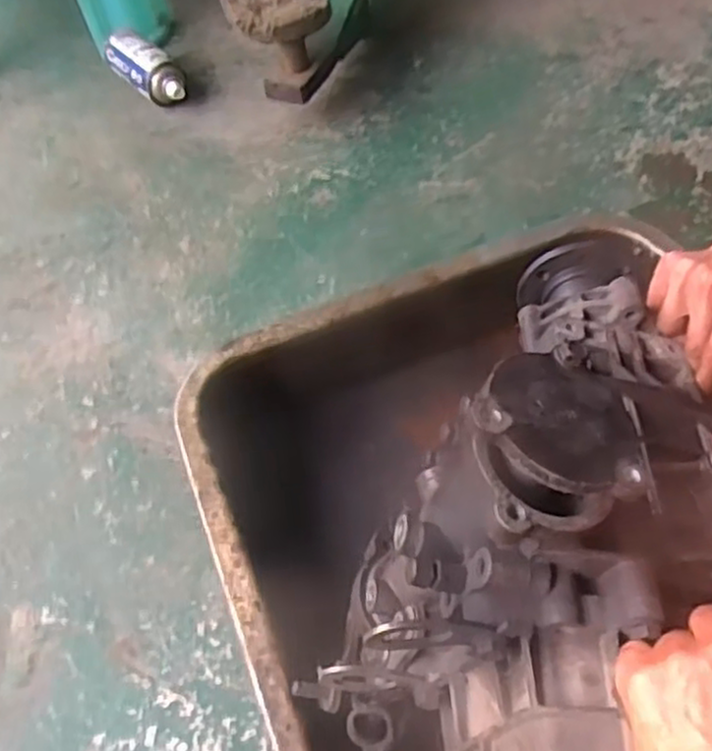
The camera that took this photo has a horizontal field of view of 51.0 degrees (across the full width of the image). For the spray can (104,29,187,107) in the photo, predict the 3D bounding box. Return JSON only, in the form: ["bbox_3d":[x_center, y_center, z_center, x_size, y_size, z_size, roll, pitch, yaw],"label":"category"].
[{"bbox_3d":[-0.288,-0.414,1.020,0.051,0.063,0.144,-37,58,-21],"label":"spray can"}]

